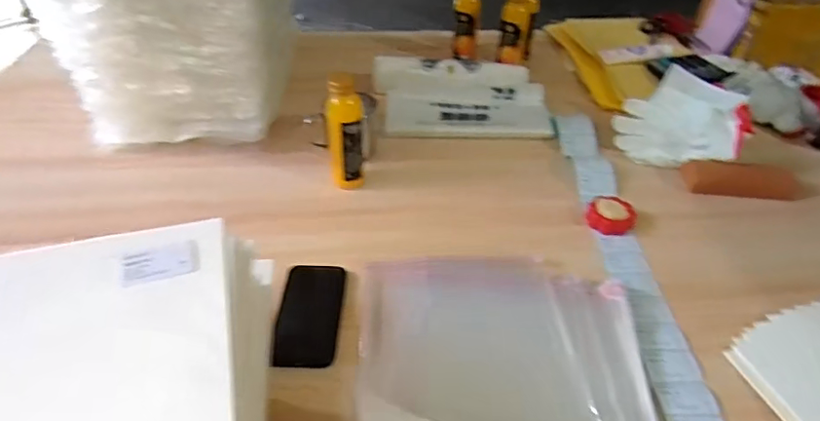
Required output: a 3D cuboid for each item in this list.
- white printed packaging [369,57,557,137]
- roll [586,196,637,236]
[{"bbox_3d":[0.090,-0.206,0.996,0.311,0.018,0.178,3,61,2],"label":"white printed packaging"},{"bbox_3d":[0.298,0.006,0.814,0.069,0.032,0.063,1,40,-1],"label":"roll"}]

